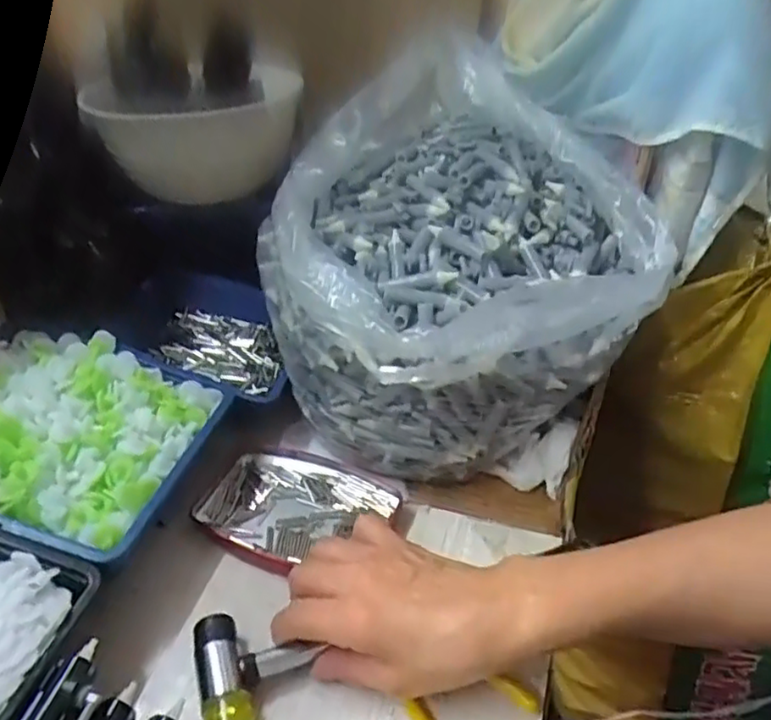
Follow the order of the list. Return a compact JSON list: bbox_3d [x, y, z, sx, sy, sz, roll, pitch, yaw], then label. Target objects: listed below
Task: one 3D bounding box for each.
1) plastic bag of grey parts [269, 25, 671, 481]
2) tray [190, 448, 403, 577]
[{"bbox_3d":[0.033,-0.068,0.456,0.229,0.185,0.254,-16,41,-21],"label":"plastic bag of grey parts"},{"bbox_3d":[-0.060,0.096,0.432,0.111,0.016,0.089,20,42,22],"label":"tray"}]

